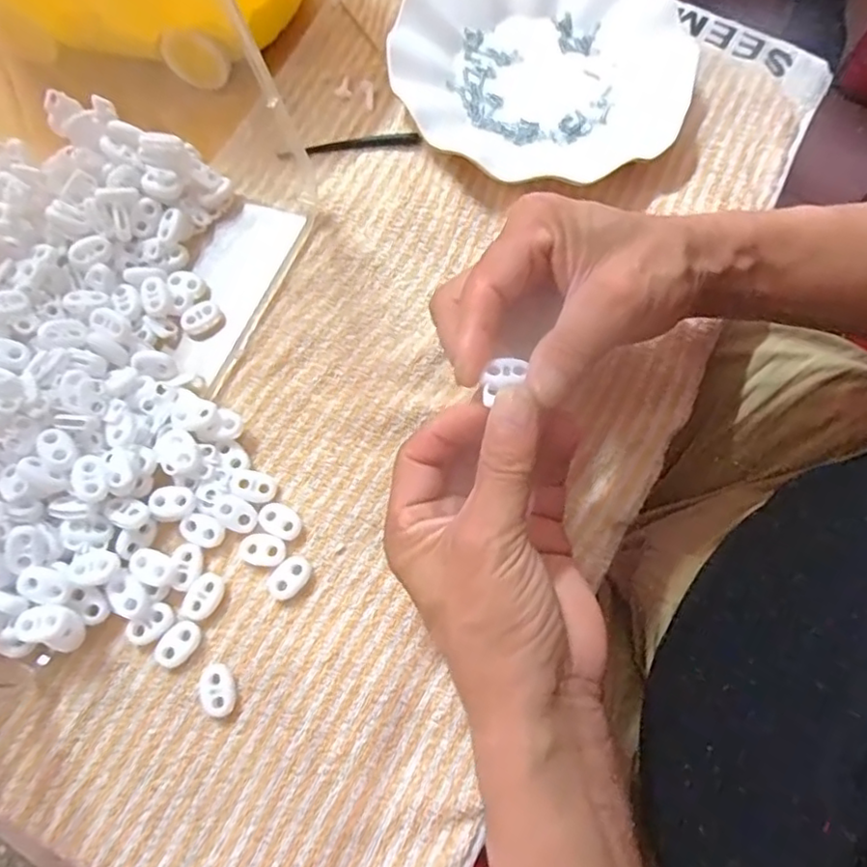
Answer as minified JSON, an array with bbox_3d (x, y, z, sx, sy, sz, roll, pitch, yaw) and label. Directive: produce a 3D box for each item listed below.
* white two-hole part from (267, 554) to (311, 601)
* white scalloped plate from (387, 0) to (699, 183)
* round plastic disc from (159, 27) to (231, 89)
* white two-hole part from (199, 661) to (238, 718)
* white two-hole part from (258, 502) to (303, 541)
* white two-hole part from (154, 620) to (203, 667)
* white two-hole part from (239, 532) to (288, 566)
[{"bbox_3d":[-0.070,0.070,0.306,0.015,0.006,0.022,40,76,12],"label":"white two-hole part"},{"bbox_3d":[0.071,-0.243,0.400,0.179,0.025,0.179,0,72,0],"label":"white scalloped plate"},{"bbox_3d":[-0.148,-0.232,0.387,0.039,0.037,0.005,2,72,1],"label":"round plastic disc"},{"bbox_3d":[-0.100,0.119,0.291,0.015,0.005,0.023,-24,73,-7],"label":"white two-hole part"},{"bbox_3d":[-0.077,0.043,0.313,0.022,0.004,0.015,30,74,9],"label":"white two-hole part"},{"bbox_3d":[-0.121,0.099,0.296,0.016,0.004,0.023,41,76,12],"label":"white two-hole part"},{"bbox_3d":[-0.084,0.057,0.308,0.022,0.004,0.015,12,72,4],"label":"white two-hole part"}]

